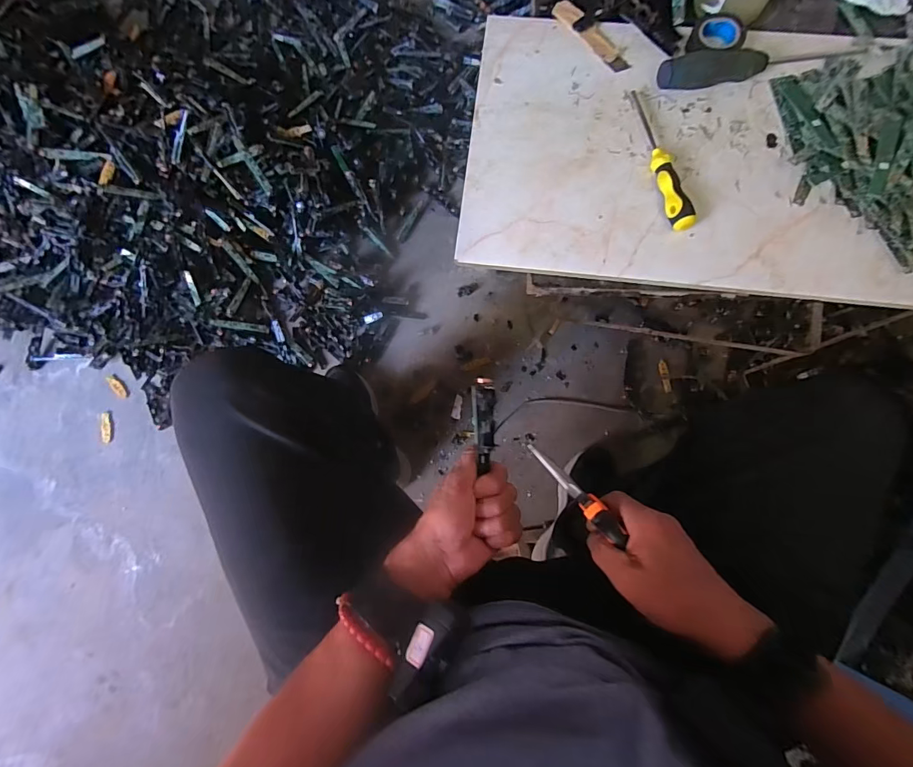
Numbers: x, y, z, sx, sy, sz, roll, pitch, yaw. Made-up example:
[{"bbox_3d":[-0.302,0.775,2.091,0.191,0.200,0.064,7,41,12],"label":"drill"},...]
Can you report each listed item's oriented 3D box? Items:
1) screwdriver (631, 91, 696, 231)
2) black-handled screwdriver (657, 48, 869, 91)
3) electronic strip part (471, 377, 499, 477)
[{"bbox_3d":[0.203,-0.223,0.421,0.025,0.022,0.158,-12,77,-1],"label":"screwdriver"},{"bbox_3d":[0.311,-0.324,0.436,0.213,0.032,0.025,-8,77,0],"label":"black-handled screwdriver"},{"bbox_3d":[0.025,0.035,0.380,0.020,0.010,0.079,-1,91,-1],"label":"electronic strip part"}]

